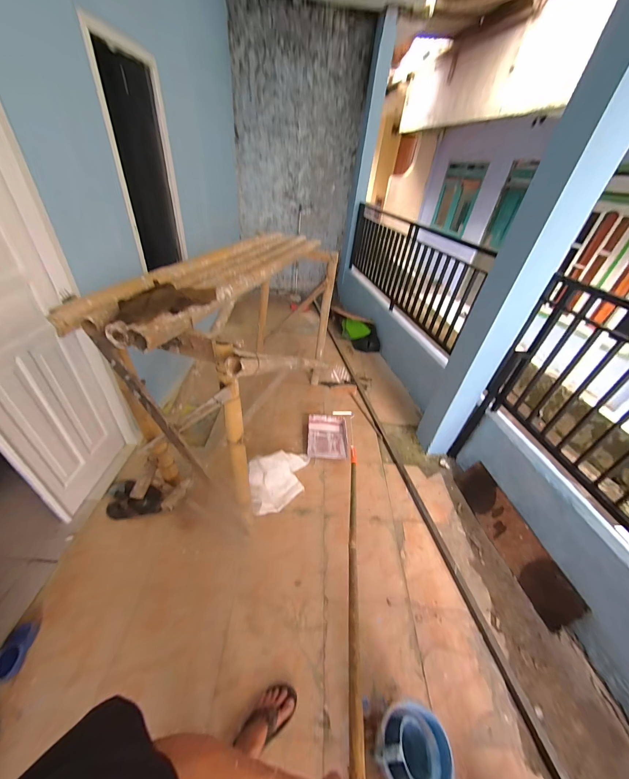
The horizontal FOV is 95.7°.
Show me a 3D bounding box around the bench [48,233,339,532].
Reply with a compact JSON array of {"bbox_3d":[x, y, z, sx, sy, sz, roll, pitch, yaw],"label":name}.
[{"bbox_3d":[-0.323,-0.213,1.683,0.620,1.105,1.593,15,39,11],"label":"bench"}]

